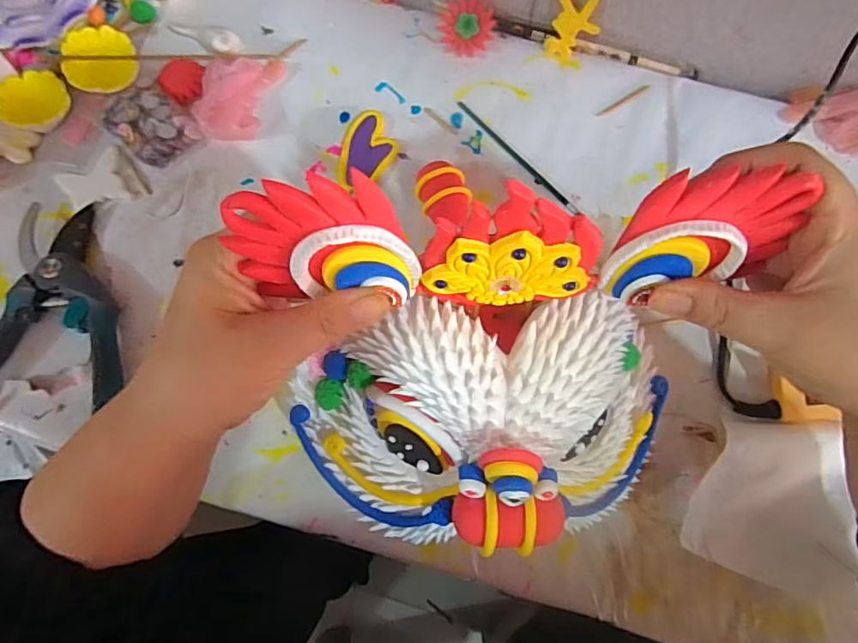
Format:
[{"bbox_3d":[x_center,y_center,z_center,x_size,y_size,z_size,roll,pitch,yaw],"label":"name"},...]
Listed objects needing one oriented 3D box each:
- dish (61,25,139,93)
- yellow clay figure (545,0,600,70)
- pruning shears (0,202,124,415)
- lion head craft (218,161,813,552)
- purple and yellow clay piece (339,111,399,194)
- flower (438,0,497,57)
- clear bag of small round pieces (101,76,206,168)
[{"bbox_3d":[-0.267,-0.212,0.421,0.051,0.012,0.058,-8,89,-26],"label":"dish"},{"bbox_3d":[0.117,-0.240,0.424,0.040,0.056,0.010,18,55,5],"label":"yellow clay figure"},{"bbox_3d":[-0.288,-0.012,0.386,0.128,0.022,0.160,-1,75,0],"label":"pruning shears"},{"bbox_3d":[0.036,0.035,0.253,0.223,0.162,0.138,-3,75,0],"label":"lion head craft"},{"bbox_3d":[-0.049,-0.141,0.426,0.043,0.007,0.069,10,76,3],"label":"purple and yellow clay piece"},{"bbox_3d":[0.033,-0.254,0.444,0.044,0.004,0.045,3,104,11],"label":"flower"},{"bbox_3d":[-0.228,-0.163,0.427,0.070,0.017,0.053,42,80,10],"label":"clear bag of small round pieces"}]

